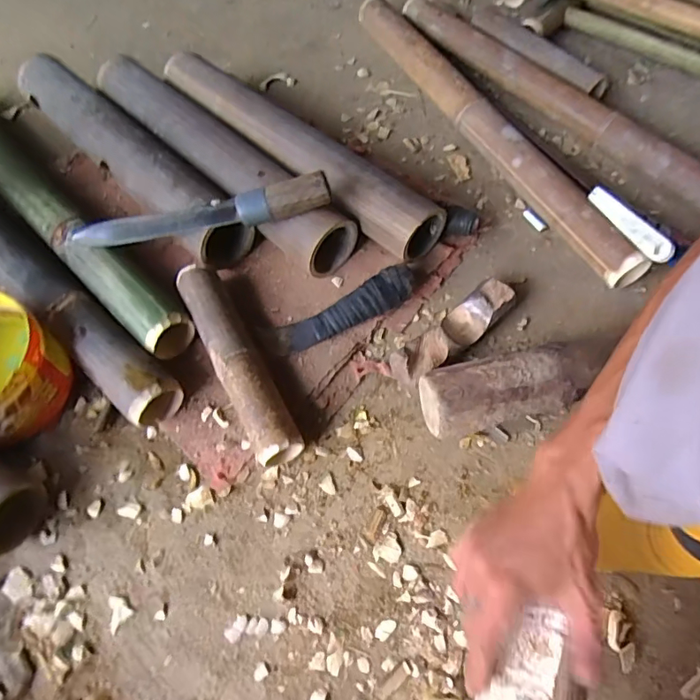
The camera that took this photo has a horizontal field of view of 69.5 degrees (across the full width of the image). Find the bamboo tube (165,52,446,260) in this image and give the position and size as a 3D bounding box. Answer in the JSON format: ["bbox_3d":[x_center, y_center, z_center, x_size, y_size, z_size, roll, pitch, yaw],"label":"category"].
[{"bbox_3d":[-0.079,-0.285,0.696,0.069,0.070,0.483,-42,67,-18],"label":"bamboo tube"}]

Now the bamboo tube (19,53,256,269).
[{"bbox_3d":[-0.317,-0.284,0.716,0.083,0.079,0.496,-41,69,-17],"label":"bamboo tube"}]

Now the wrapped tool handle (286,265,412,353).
[{"bbox_3d":[-0.001,-0.051,0.611,0.171,0.042,0.047,-28,65,-12],"label":"wrapped tool handle"}]

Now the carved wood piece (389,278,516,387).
[{"bbox_3d":[0.121,-0.020,0.597,0.166,0.043,0.053,-37,68,-16],"label":"carved wood piece"}]

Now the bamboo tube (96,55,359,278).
[{"bbox_3d":[-0.190,-0.272,0.710,0.088,0.085,0.488,-41,69,-17],"label":"bamboo tube"}]

